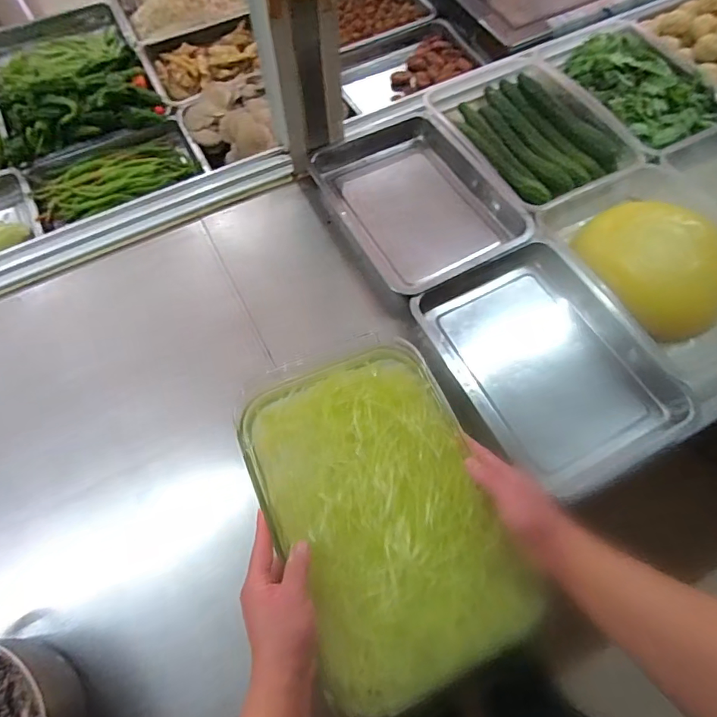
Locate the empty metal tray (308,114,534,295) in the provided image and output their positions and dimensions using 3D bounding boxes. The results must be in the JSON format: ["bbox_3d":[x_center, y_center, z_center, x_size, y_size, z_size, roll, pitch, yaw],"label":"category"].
[{"bbox_3d":[0.097,-0.266,0.804,0.263,0.072,0.353,-26,68,-11],"label":"empty metal tray"}]

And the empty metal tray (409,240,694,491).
[{"bbox_3d":[0.261,0.003,0.676,0.266,0.074,0.352,-30,68,-12],"label":"empty metal tray"}]

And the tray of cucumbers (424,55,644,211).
[{"bbox_3d":[0.308,-0.429,0.867,0.264,0.060,0.372,-26,68,-11],"label":"tray of cucumbers"}]

